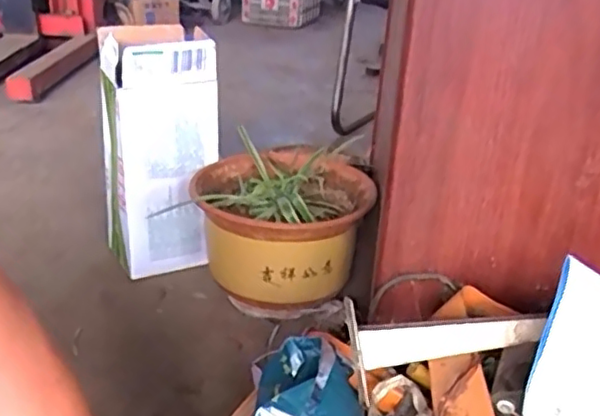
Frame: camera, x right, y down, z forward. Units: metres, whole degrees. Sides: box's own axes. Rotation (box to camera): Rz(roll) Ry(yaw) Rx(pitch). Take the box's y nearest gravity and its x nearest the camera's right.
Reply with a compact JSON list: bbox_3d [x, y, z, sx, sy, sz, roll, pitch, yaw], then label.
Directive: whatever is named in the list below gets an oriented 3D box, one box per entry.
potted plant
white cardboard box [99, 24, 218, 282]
[{"bbox_3d":[-0.033,0.022,1.001,0.283,0.171,0.269,9,26,11],"label":"potted plant"},{"bbox_3d":[-0.231,-0.094,1.043,0.181,0.376,0.174,-4,26,-16],"label":"white cardboard box"}]

